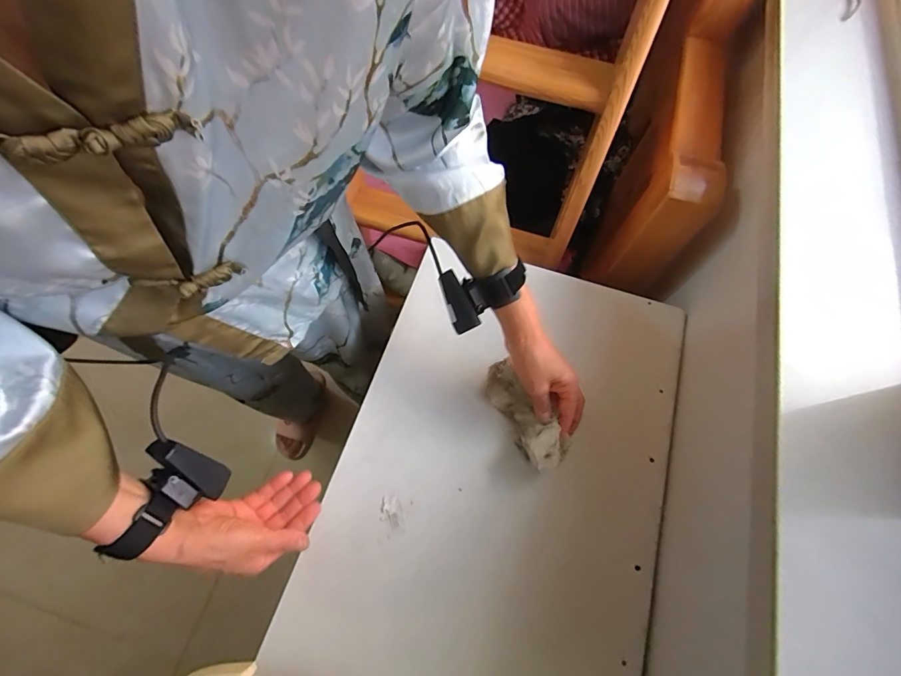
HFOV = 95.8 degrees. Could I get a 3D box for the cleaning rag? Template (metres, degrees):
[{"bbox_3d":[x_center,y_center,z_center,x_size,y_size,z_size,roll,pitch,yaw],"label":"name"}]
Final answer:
[{"bbox_3d":[0.090,0.095,0.519,0.052,0.050,0.147,-25,58,-11],"label":"cleaning rag"}]

